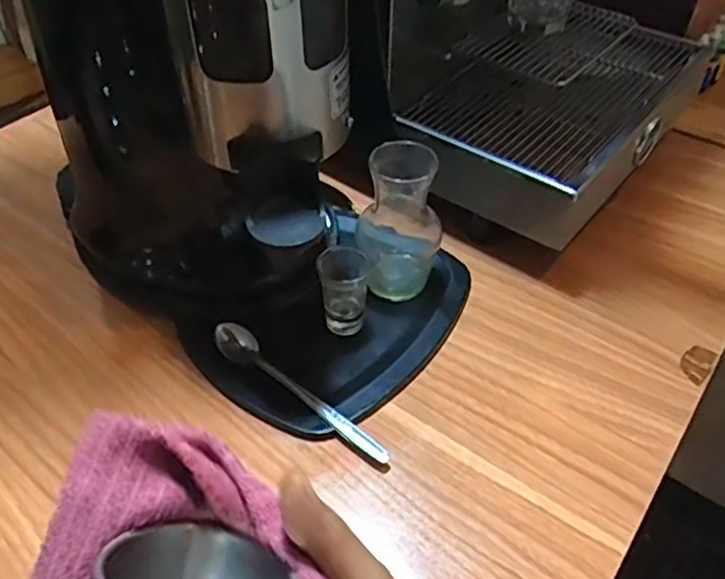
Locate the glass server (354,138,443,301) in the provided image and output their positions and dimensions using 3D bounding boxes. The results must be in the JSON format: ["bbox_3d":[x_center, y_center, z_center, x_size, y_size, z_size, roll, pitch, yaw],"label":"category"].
[{"bbox_3d":[0.033,-0.067,0.580,0.076,0.141,0.091,4,46,5],"label":"glass server"}]

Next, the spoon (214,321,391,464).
[{"bbox_3d":[-0.052,0.080,0.515,0.179,0.022,0.027,32,54,28],"label":"spoon"}]

